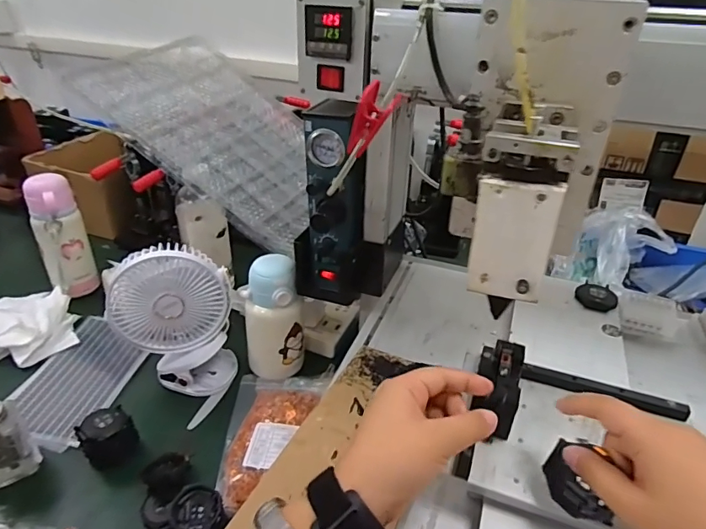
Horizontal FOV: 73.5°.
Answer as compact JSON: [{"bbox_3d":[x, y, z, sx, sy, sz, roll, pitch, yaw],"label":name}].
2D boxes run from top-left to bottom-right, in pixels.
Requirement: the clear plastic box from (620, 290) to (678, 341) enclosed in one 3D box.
[{"bbox_3d":[0.363,0.062,0.583,0.061,0.017,0.074,16,36,20],"label":"clear plastic box"}]

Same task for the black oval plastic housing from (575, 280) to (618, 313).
[{"bbox_3d":[0.307,0.040,0.595,0.047,0.014,0.040,18,36,23],"label":"black oval plastic housing"}]

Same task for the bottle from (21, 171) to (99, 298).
[{"bbox_3d":[-0.487,-0.040,0.792,0.075,0.202,0.068,-18,38,-27],"label":"bottle"}]

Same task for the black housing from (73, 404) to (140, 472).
[{"bbox_3d":[-0.294,0.212,0.573,0.058,0.066,0.047,-24,41,-34],"label":"black housing"}]

